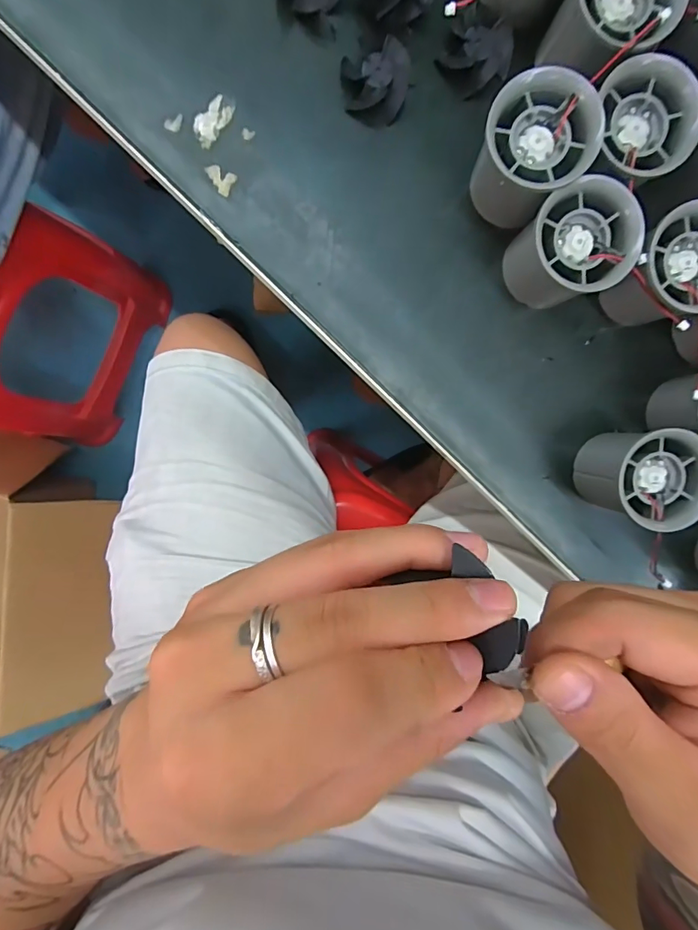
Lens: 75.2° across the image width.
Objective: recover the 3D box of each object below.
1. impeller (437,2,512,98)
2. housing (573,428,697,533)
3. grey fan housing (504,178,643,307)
[{"bbox_3d":[0.074,-0.236,0.262,0.037,0.015,0.034,36,91,-6],"label":"impeller"},{"bbox_3d":[0.172,0.006,0.274,0.056,0.060,0.054,0,95,-5],"label":"housing"},{"bbox_3d":[0.123,-0.121,0.257,0.053,0.056,0.055,0,95,-5],"label":"grey fan housing"}]

